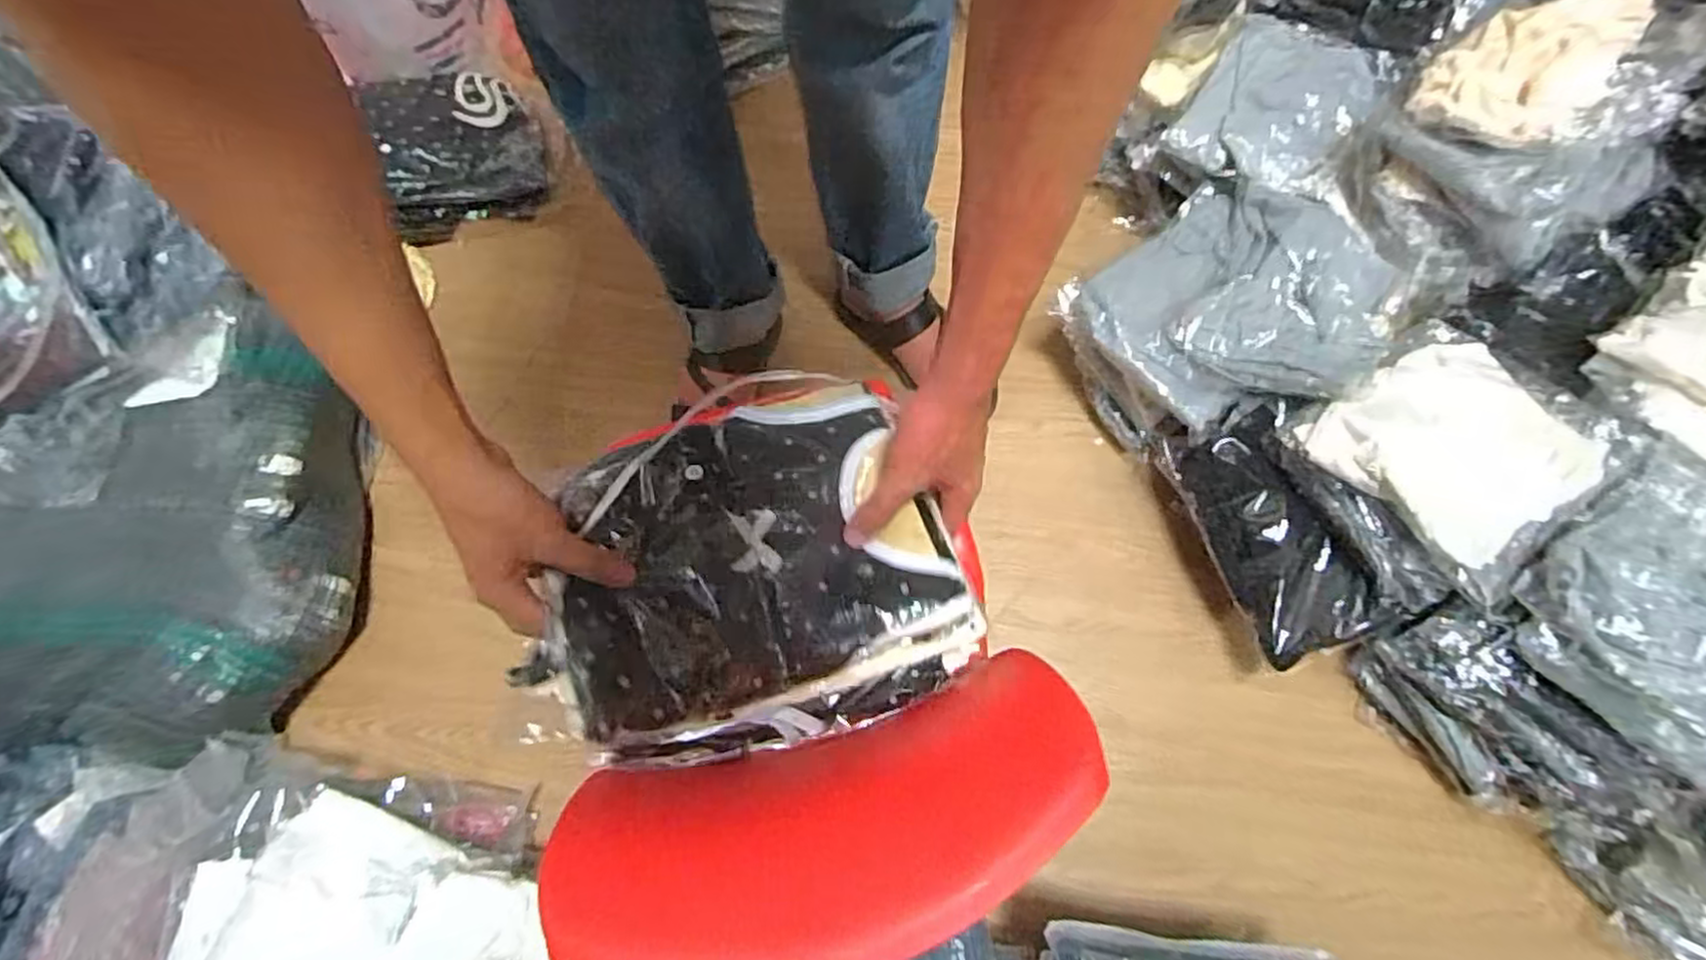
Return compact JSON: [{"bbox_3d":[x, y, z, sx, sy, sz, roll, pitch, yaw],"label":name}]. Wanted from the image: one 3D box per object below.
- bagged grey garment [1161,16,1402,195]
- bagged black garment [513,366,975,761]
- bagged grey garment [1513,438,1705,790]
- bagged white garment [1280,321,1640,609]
[{"bbox_3d":[0.516,-0.451,0.886,0.188,0.041,0.223,32,75,10],"label":"bagged grey garment"},{"bbox_3d":[-0.077,0.056,0.502,0.276,0.092,0.240,-17,73,-5],"label":"bagged black garment"},{"bbox_3d":[0.744,0.094,0.646,0.219,0.079,0.302,41,77,12],"label":"bagged grey garment"},{"bbox_3d":[0.594,-0.030,0.720,0.249,0.065,0.226,-32,75,-10],"label":"bagged white garment"}]

